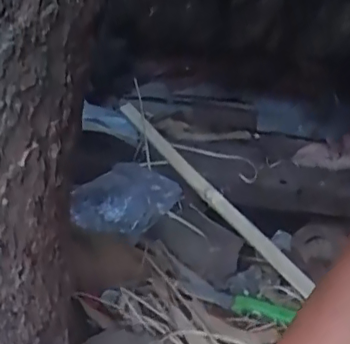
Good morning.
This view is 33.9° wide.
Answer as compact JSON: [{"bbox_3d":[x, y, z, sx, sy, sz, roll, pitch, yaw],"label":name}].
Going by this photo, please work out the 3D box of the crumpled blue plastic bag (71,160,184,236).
[{"bbox_3d":[-0.063,0.036,0.732,0.138,0.074,0.044,-4,25,-18],"label":"crumpled blue plastic bag"}]

